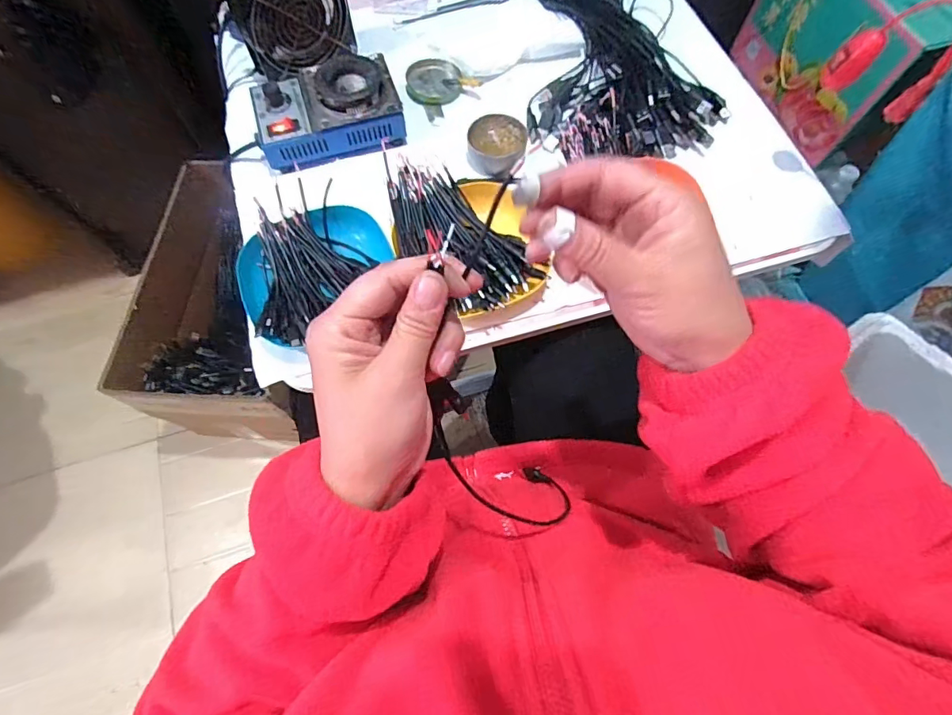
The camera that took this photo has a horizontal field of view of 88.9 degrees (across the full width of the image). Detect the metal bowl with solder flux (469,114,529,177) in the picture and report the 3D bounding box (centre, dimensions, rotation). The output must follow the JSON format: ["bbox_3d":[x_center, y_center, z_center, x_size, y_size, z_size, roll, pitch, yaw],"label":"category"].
[{"bbox_3d":[0.022,-0.228,0.522,0.061,0.026,0.060,0,69,0],"label":"metal bowl with solder flux"}]

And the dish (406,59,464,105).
[{"bbox_3d":[-0.050,-0.328,0.576,0.063,0.008,0.063,-4,69,-2],"label":"dish"}]

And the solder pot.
[{"bbox_3d":[-0.159,-0.265,0.522,0.151,0.062,0.101,-17,70,-7],"label":"solder pot"}]

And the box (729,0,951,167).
[{"bbox_3d":[0.634,-0.552,0.837,0.150,0.236,0.317,-15,70,-6],"label":"box"}]

